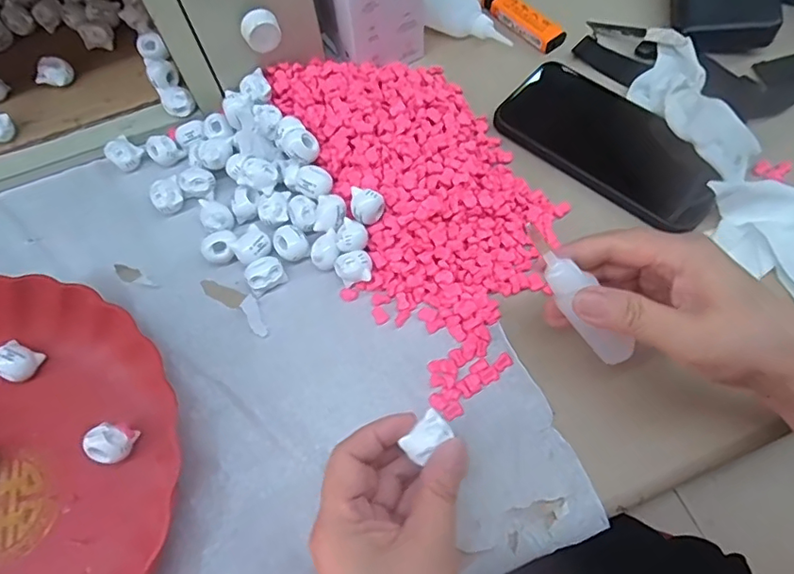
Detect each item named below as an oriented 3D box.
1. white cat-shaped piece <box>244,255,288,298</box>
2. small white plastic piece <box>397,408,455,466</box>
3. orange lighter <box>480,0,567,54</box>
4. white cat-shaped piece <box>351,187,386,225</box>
[{"bbox_3d":[-0.088,-0.009,0.360,0.025,0.016,0.018,-30,66,-12],"label":"white cat-shaped piece"},{"bbox_3d":[0.015,0.075,0.271,0.025,0.004,0.017,-37,68,-15],"label":"small white plastic piece"},{"bbox_3d":[0.106,-0.228,0.457,0.021,0.011,0.082,-35,67,-14],"label":"orange lighter"},{"bbox_3d":[-0.019,-0.053,0.350,0.021,0.018,0.016,2,64,4],"label":"white cat-shaped piece"}]

